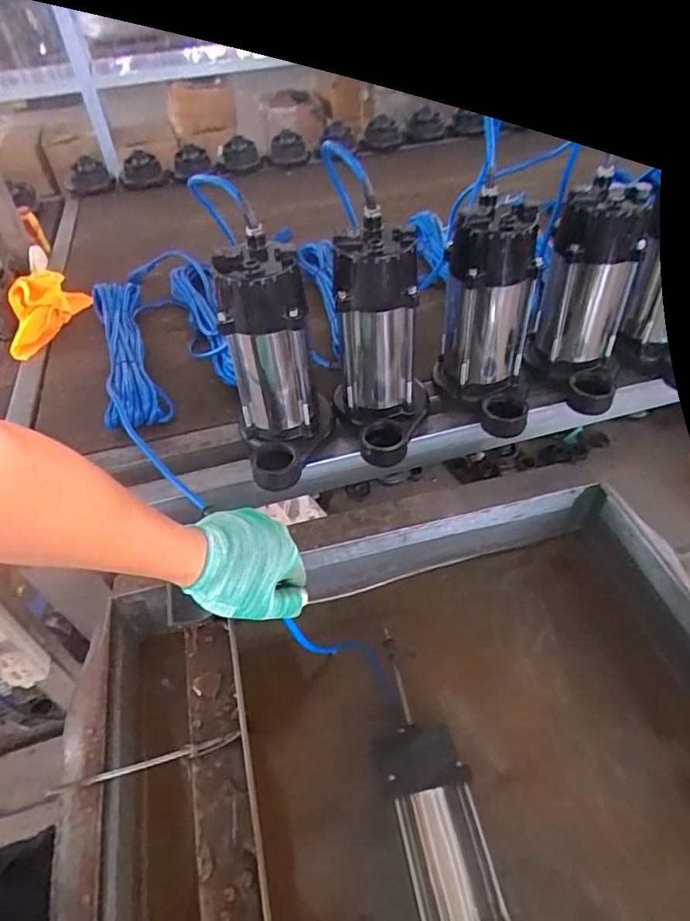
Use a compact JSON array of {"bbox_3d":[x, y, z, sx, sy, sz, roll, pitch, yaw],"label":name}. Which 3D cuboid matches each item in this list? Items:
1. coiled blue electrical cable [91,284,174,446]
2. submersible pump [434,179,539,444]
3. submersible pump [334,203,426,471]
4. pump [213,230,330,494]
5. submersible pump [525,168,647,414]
[{"bbox_3d":[-0.322,-0.157,0.784,0.081,0.075,0.341,-18,48,-12],"label":"coiled blue electrical cable"},{"bbox_3d":[0.167,-0.161,0.628,0.110,0.223,0.141,6,47,10],"label":"submersible pump"},{"bbox_3d":[0.036,-0.122,0.609,0.106,0.246,0.149,-1,46,3],"label":"submersible pump"},{"bbox_3d":[-0.082,-0.107,0.604,0.109,0.239,0.186,-12,47,-7],"label":"pump"},{"bbox_3d":[0.289,-0.180,0.638,0.100,0.226,0.125,6,47,10],"label":"submersible pump"}]

